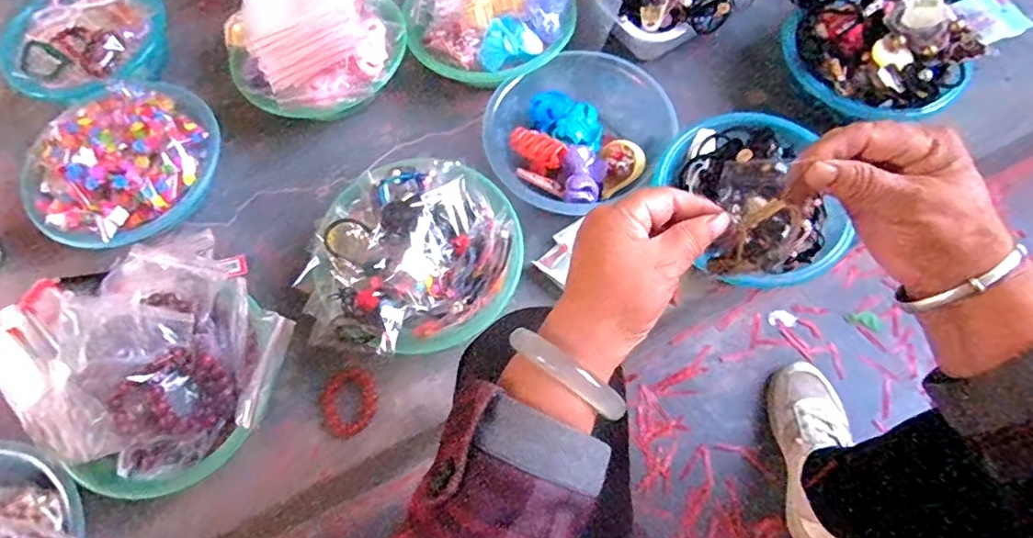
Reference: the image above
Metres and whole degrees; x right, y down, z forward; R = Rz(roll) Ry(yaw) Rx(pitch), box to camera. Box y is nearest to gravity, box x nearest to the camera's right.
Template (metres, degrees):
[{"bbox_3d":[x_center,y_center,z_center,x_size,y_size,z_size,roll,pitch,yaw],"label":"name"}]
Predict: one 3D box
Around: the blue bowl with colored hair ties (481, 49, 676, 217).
[{"bbox_3d":[0.071,-0.182,0.745,0.229,0.067,0.215,-1,67,3],"label":"blue bowl with colored hair ties"}]

